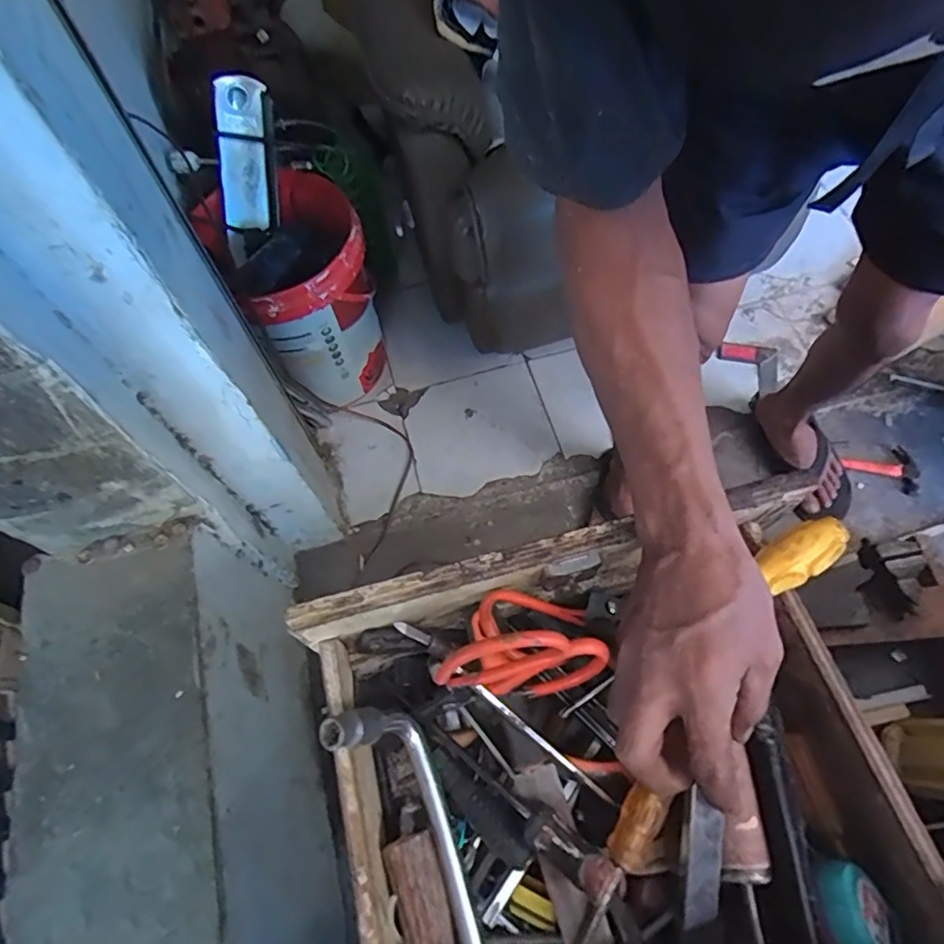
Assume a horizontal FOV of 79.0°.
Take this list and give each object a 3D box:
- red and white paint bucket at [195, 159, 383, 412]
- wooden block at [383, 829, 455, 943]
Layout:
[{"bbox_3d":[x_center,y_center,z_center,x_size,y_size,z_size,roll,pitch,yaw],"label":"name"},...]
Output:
[{"bbox_3d":[-0.330,-0.362,1.174,0.268,0.377,0.335,-28,65,-10],"label":"red and white paint bucket"},{"bbox_3d":[-0.025,0.269,0.338,0.028,0.017,0.098,-19,64,-6],"label":"wooden block"}]

